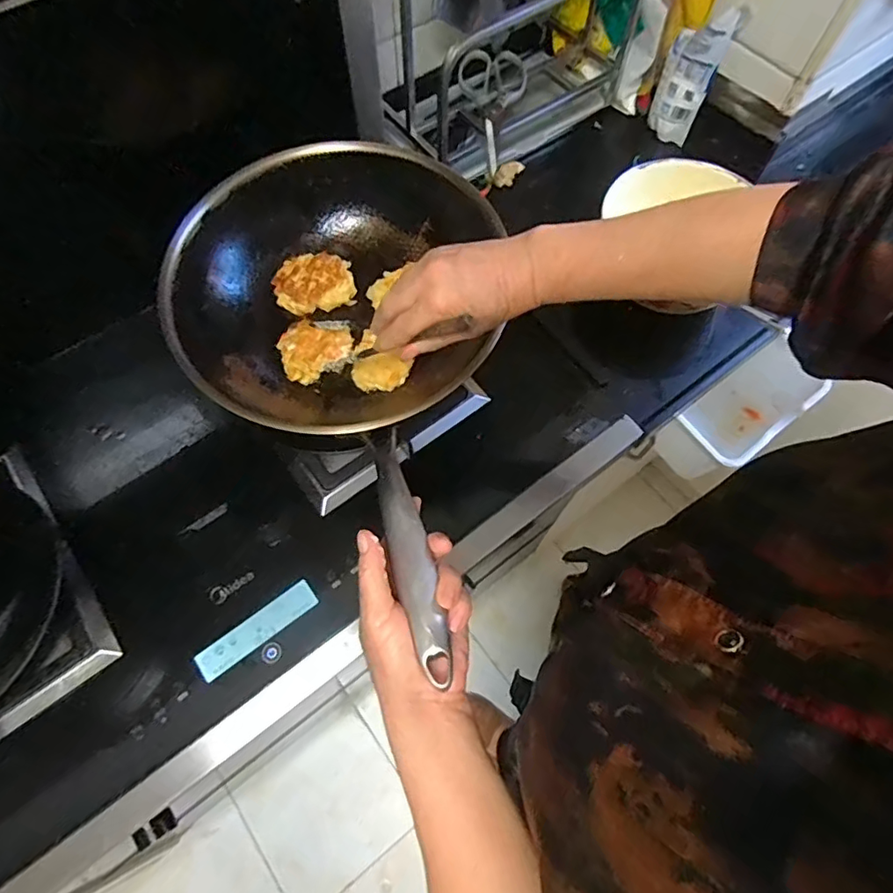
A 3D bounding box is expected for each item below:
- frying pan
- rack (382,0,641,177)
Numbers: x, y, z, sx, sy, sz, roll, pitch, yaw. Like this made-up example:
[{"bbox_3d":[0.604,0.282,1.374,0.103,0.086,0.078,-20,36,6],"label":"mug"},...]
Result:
[{"bbox_3d":[-0.082,-0.072,0.507,0.308,0.117,0.511,-13,61,-7],"label":"frying pan"},{"bbox_3d":[0.075,-0.546,0.684,0.325,0.271,0.193,-36,71,-16],"label":"rack"}]

